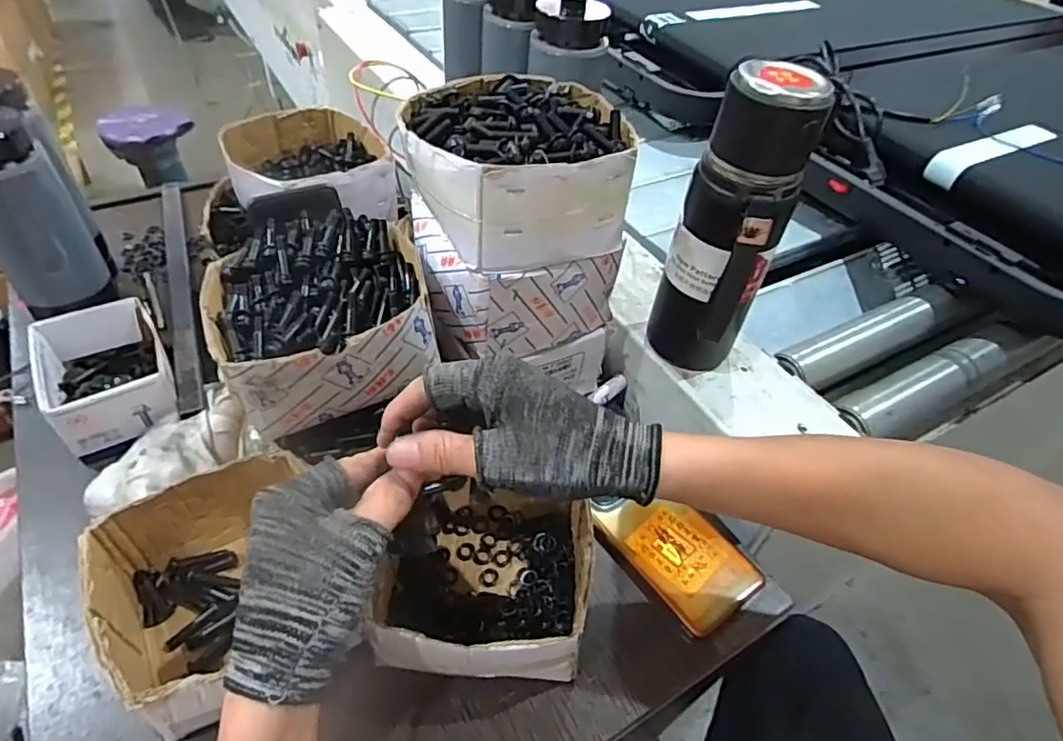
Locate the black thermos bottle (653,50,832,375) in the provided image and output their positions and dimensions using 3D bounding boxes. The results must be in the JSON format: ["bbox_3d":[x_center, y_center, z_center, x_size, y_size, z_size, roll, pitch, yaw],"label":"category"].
[{"bbox_3d":[0.145,-0.099,0.457,0.077,0.232,0.075,19,48,12],"label":"black thermos bottle"}]

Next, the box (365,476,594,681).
[{"bbox_3d":[-0.034,0.140,0.416,0.130,0.077,0.138,4,46,-2],"label":"box"}]

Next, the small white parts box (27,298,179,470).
[{"bbox_3d":[-0.370,0.002,0.528,0.087,0.059,0.141,-24,53,-25],"label":"small white parts box"}]

